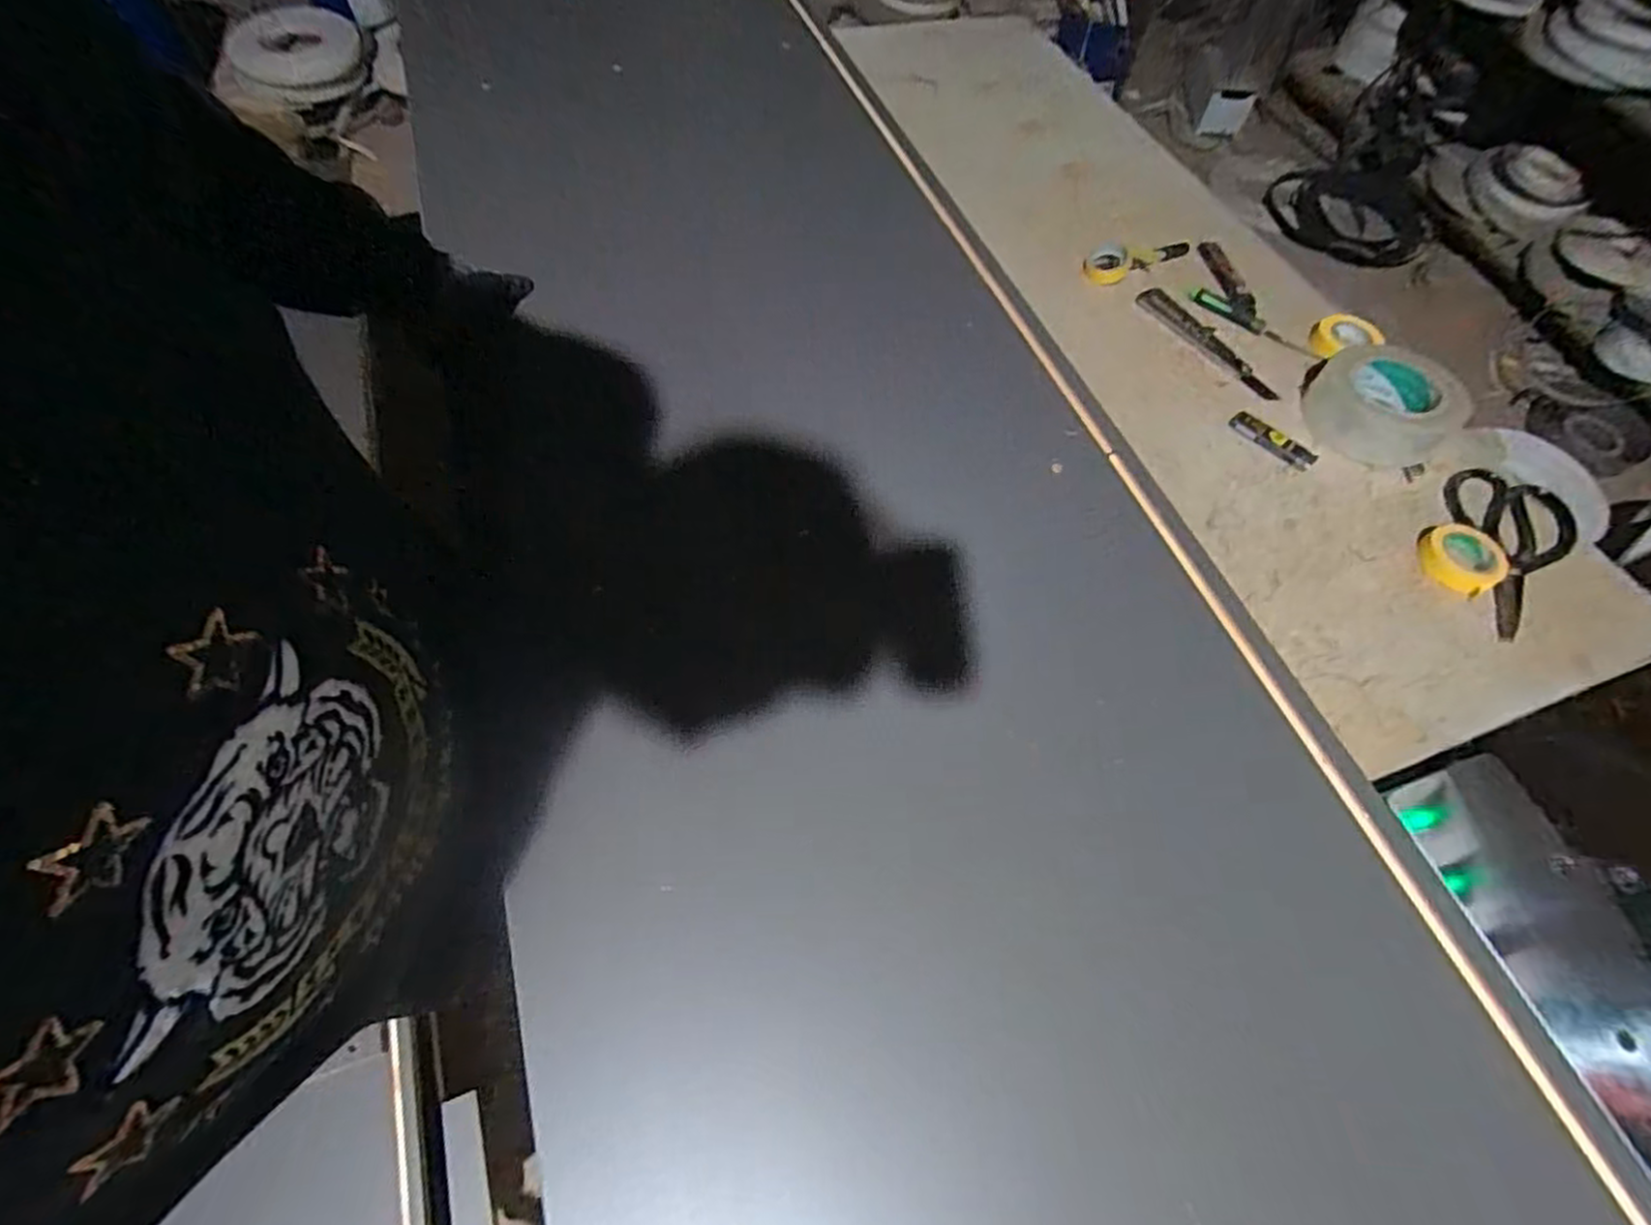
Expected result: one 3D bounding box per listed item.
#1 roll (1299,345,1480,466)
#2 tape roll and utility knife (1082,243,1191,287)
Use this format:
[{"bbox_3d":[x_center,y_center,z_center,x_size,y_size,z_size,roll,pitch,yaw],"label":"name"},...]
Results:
[{"bbox_3d":[0.540,-0.201,0.675,0.122,0.050,0.113,1,63,-2],"label":"roll"},{"bbox_3d":[0.359,-0.412,0.802,0.134,0.023,0.049,-24,67,-14],"label":"tape roll and utility knife"}]

